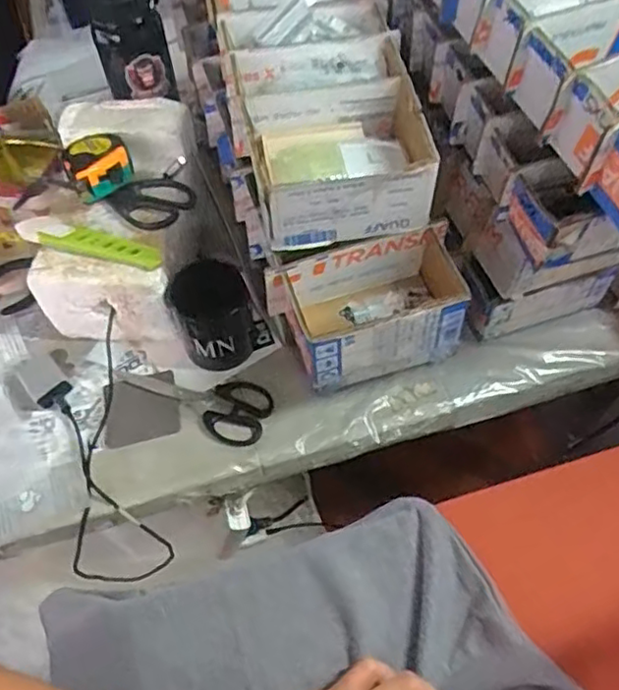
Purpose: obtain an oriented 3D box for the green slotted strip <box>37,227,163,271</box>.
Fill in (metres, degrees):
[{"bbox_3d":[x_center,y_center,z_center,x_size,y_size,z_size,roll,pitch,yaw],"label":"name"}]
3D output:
[{"bbox_3d":[-0.214,-0.103,0.660,0.128,0.009,0.026,14,59,9],"label":"green slotted strip"}]

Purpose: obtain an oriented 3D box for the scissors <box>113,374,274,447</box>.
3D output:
[{"bbox_3d":[-0.123,0.050,0.700,0.174,0.008,0.073,25,61,15],"label":"scissors"}]

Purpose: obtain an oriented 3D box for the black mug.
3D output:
[{"bbox_3d":[-0.104,-0.032,0.684,0.071,0.119,0.077,0,58,0],"label":"black mug"}]

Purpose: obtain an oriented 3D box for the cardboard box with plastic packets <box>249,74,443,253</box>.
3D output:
[{"bbox_3d":[0.025,-0.177,0.608,0.161,0.074,0.141,-10,58,-6],"label":"cardboard box with plastic packets"}]

